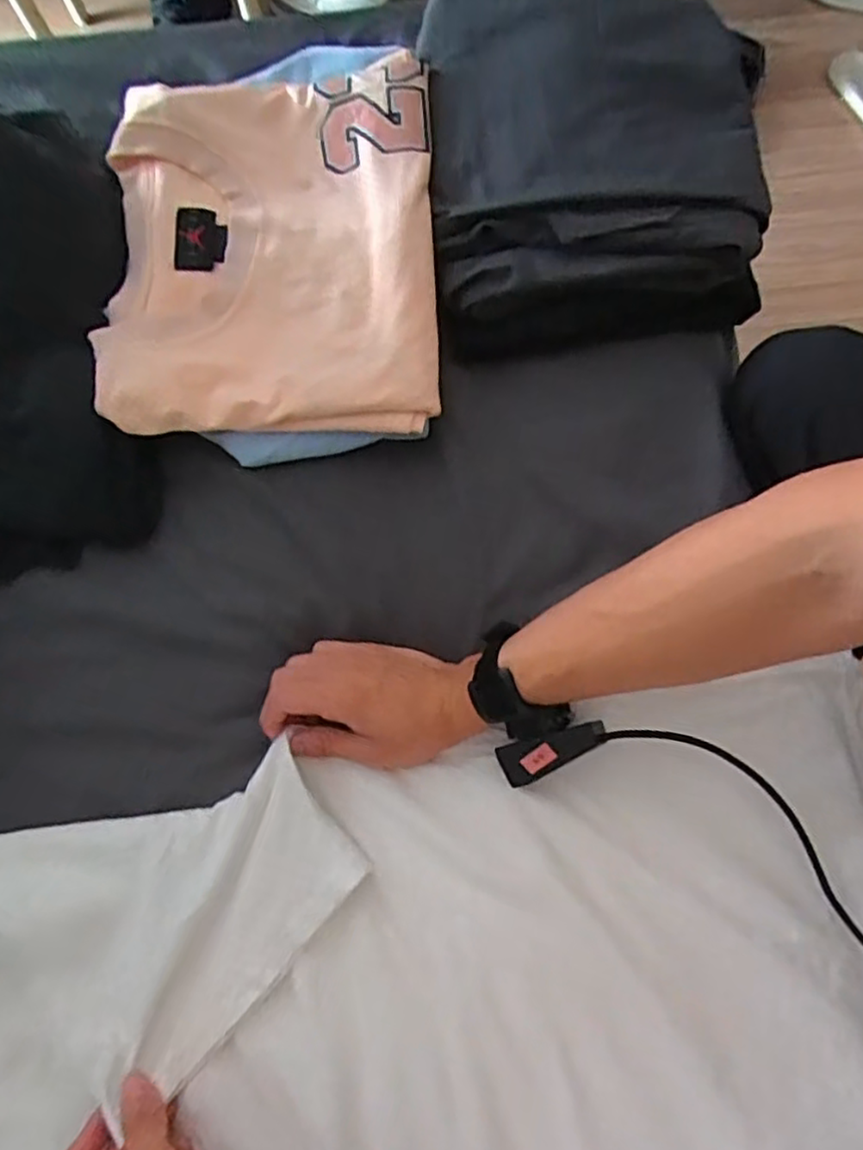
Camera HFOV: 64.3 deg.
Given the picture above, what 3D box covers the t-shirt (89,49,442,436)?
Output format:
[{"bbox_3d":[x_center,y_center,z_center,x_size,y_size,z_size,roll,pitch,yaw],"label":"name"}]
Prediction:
[{"bbox_3d":[-0.131,-0.267,0.563,0.267,0.053,0.326,-3,74,1],"label":"t-shirt"}]

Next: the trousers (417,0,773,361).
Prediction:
[{"bbox_3d":[0.132,-0.366,0.568,0.265,0.077,0.348,-5,74,0],"label":"trousers"}]

